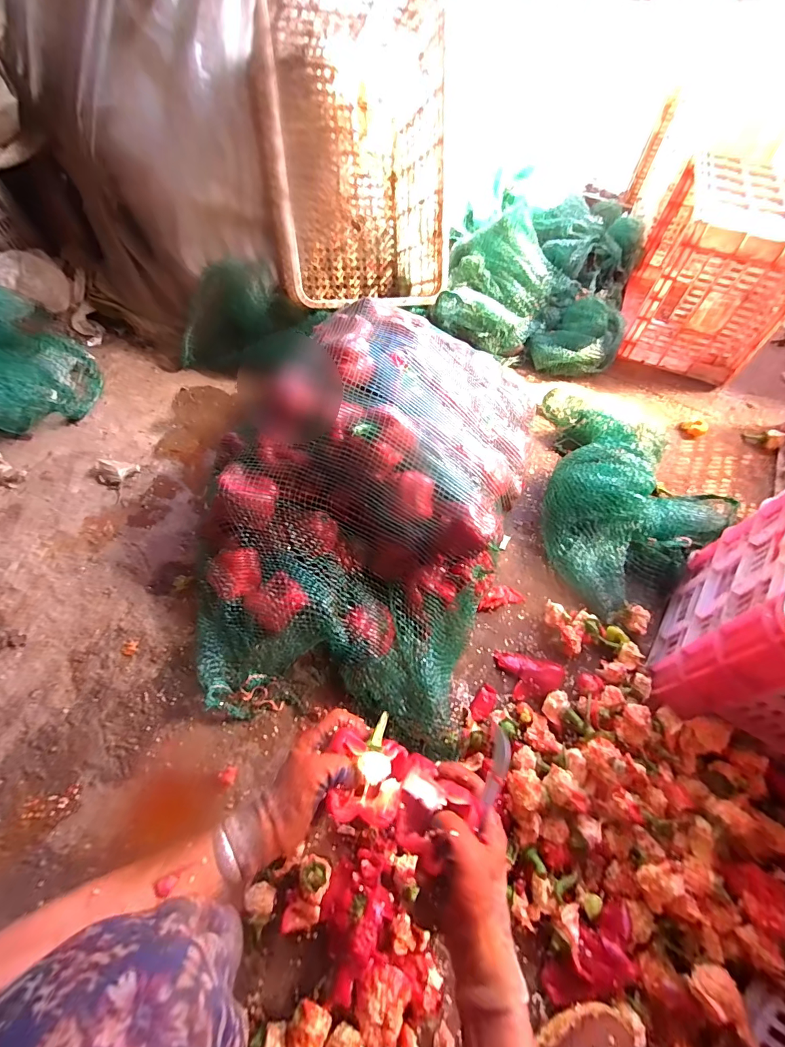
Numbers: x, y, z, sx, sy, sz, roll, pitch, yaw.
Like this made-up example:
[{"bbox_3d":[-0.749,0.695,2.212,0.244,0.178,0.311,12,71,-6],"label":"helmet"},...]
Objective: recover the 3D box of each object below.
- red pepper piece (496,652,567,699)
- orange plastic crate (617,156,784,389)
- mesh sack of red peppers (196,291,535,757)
[{"bbox_3d":[0.210,0.236,0.622,0.101,0.023,0.065,14,58,5],"label":"red pepper piece"},{"bbox_3d":[0.830,-0.642,1.052,0.302,0.311,0.446,21,59,9],"label":"orange plastic crate"},{"bbox_3d":[-0.041,-0.054,0.643,0.474,0.235,0.667,13,58,4],"label":"mesh sack of red peppers"}]

